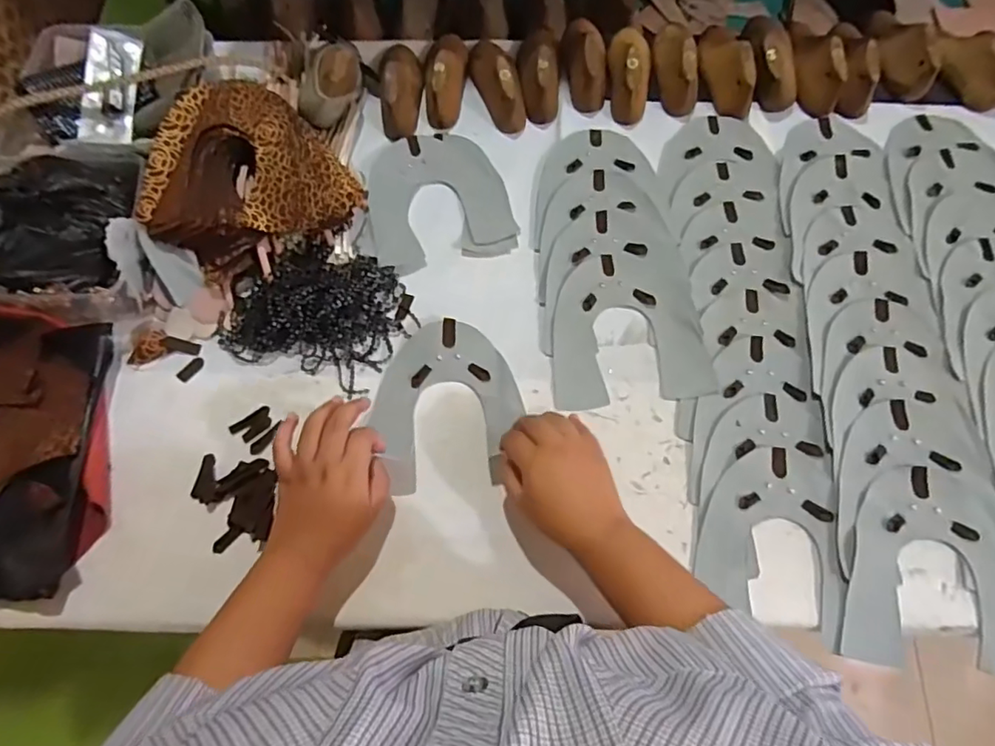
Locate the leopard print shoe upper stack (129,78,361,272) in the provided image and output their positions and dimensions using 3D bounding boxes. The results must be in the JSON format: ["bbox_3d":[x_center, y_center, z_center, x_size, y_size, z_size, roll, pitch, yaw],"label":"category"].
[{"bbox_3d":[-0.256,-0.204,0.554,0.196,0.053,0.180,-22,69,-8],"label":"leopard print shoe upper stack"}]

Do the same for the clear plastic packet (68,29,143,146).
[{"bbox_3d":[-0.418,-0.304,0.598,0.050,0.012,0.131,5,84,-18],"label":"clear plastic packet"}]

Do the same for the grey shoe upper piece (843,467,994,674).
[{"bbox_3d":[0.361,0.159,0.458,0.151,0.006,0.156,4,68,3],"label":"grey shoe upper piece"}]

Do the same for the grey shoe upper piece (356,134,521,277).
[{"bbox_3d":[-0.074,-0.194,0.609,0.164,0.009,0.165,-16,69,-5],"label":"grey shoe upper piece"}]

